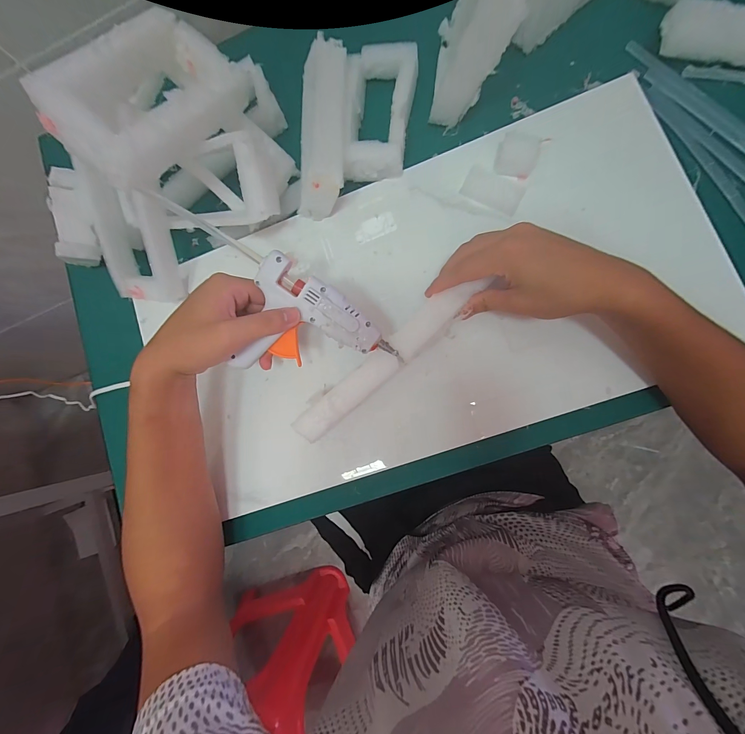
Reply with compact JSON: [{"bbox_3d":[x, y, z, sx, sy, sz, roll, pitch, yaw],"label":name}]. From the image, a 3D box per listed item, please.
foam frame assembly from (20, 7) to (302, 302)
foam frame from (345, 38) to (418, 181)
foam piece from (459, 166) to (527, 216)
[{"bbox_3d":[-0.201,-0.174,0.302,0.237,0.158,0.153,-41,82,3],"label":"foam frame assembly"},{"bbox_3d":[0.008,-0.279,0.345,0.071,0.030,0.147,2,87,8],"label":"foam frame"},{"bbox_3d":[0.125,-0.185,0.335,0.060,0.005,0.035,28,90,8],"label":"foam piece"}]

